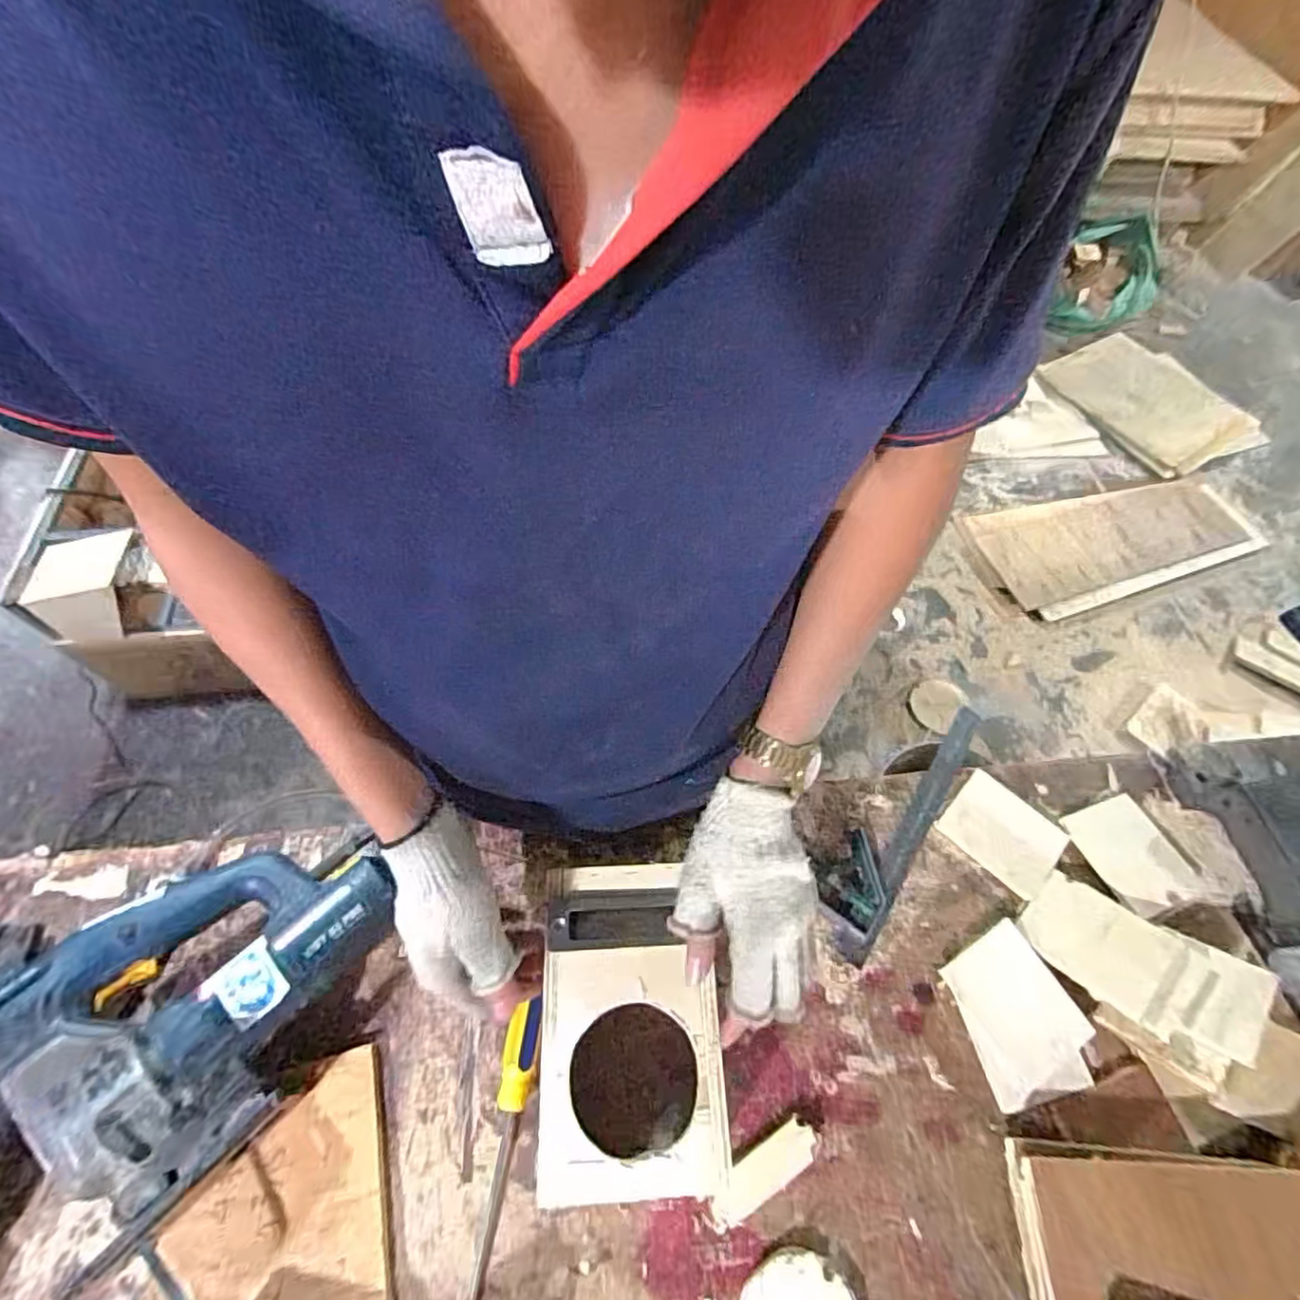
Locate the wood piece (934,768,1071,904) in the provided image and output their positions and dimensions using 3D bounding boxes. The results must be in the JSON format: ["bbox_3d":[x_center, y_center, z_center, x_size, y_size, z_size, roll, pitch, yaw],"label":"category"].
[{"bbox_3d":[0.341,0.176,0.596,0.099,0.011,0.080,41,66,20],"label":"wood piece"}]

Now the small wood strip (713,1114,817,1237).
[{"bbox_3d":[0.083,0.388,0.456,0.090,0.014,0.027,-26,63,-17],"label":"small wood strip"}]

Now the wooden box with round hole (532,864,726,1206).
[{"bbox_3d":[-0.015,0.280,0.470,0.119,0.102,0.197,-2,59,-3],"label":"wooden box with round hole"}]

